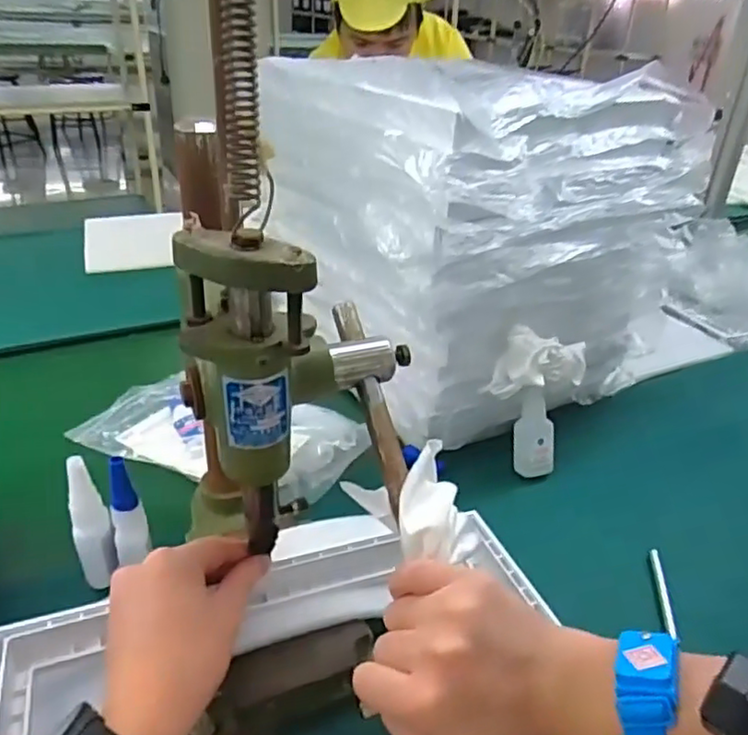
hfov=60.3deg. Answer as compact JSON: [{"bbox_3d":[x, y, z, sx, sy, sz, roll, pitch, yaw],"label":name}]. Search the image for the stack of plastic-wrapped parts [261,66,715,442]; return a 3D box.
[{"bbox_3d":[0.088,-0.144,0.656,0.318,0.286,0.312,-19,37,-32],"label":"stack of plastic-wrapped parts"}]

